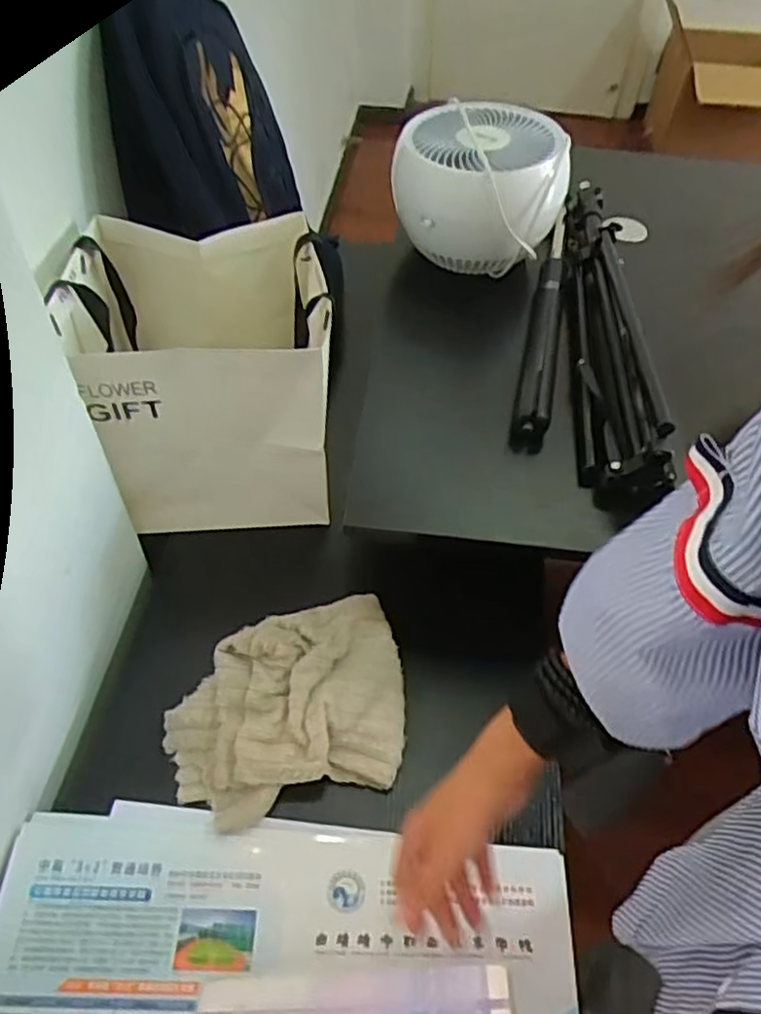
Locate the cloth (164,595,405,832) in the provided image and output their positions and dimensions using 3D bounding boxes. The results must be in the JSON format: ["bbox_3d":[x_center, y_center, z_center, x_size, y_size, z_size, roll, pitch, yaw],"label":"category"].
[{"bbox_3d":[-0.077,0.166,0.595,0.200,0.039,0.162,-10,53,-14],"label":"cloth"}]

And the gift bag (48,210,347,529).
[{"bbox_3d":[-0.178,-0.137,0.720,0.240,0.222,0.232,-2,51,-8],"label":"gift bag"}]

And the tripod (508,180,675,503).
[{"bbox_3d":[0.224,-0.202,0.750,0.134,0.082,0.469,11,51,3],"label":"tripod"}]

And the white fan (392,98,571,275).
[{"bbox_3d":[0.108,-0.362,0.795,0.180,0.128,0.164,10,51,2],"label":"white fan"}]

